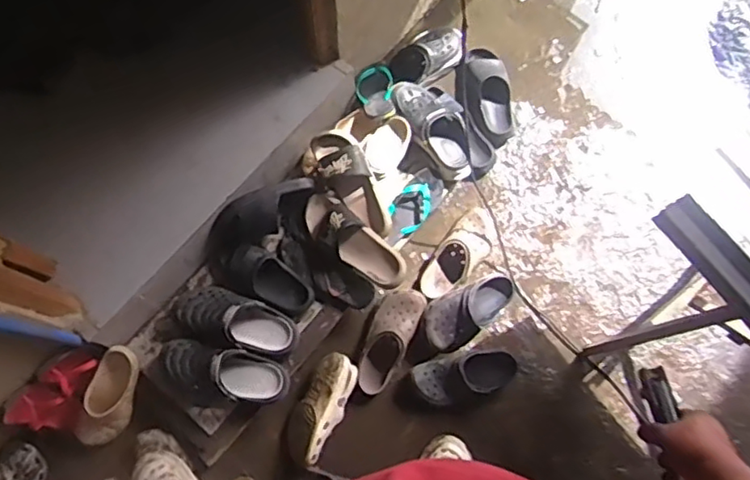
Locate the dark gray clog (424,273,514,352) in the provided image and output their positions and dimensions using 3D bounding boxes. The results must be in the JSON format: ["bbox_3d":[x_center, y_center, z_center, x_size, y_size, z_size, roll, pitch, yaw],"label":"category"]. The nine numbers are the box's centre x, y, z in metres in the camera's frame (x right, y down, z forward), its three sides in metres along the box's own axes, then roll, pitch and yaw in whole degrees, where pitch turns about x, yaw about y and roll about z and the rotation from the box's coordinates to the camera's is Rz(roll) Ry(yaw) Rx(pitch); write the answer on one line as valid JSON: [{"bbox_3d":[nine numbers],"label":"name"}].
[{"bbox_3d":[0.245,0.177,1.599,0.273,0.090,0.131,-29,78,-9],"label":"dark gray clog"}]

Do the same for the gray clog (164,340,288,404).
[{"bbox_3d":[-0.351,0.313,1.460,0.297,0.114,0.122,9,75,1],"label":"gray clog"}]

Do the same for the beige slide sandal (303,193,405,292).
[{"bbox_3d":[-0.049,0.001,1.512,0.288,0.059,0.098,40,78,9],"label":"beige slide sandal"}]

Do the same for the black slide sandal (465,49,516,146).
[{"bbox_3d":[0.322,-0.411,1.763,0.130,0.083,0.306,-10,75,-4],"label":"black slide sandal"}]

